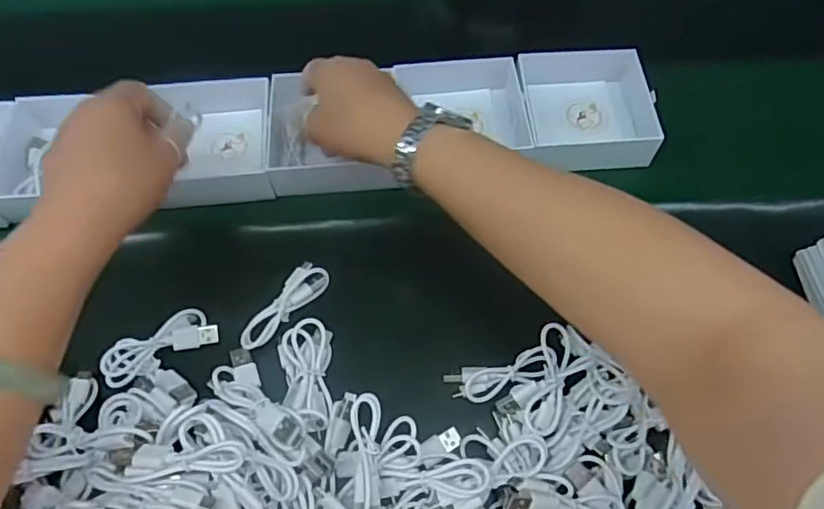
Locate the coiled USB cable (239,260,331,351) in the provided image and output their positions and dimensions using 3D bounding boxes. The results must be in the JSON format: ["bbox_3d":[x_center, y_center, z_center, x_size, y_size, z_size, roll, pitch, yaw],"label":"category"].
[{"bbox_3d":[-0.087,0.036,0.402,0.022,0.010,0.072,35,68,16],"label":"coiled USB cable"}]

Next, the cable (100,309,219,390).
[{"bbox_3d":[-0.169,0.059,0.388,0.072,0.014,0.034,-27,66,-13],"label":"cable"}]

